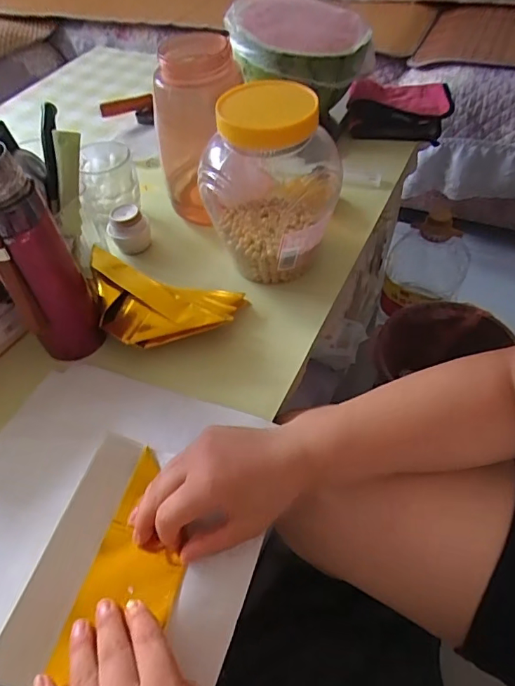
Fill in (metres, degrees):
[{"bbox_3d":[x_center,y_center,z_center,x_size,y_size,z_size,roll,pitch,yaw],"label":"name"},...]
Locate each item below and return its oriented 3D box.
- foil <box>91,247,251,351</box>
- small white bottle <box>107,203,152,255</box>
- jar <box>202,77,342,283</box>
[{"bbox_3d":[-0.109,-0.041,0.496,0.168,0.053,0.087,7,54,10],"label":"foil"},{"bbox_3d":[-0.162,-0.144,0.593,0.049,0.047,0.042,-20,54,-11],"label":"small white bottle"},{"bbox_3d":[0.016,-0.171,0.507,0.127,0.182,0.123,-2,53,3],"label":"jar"}]

